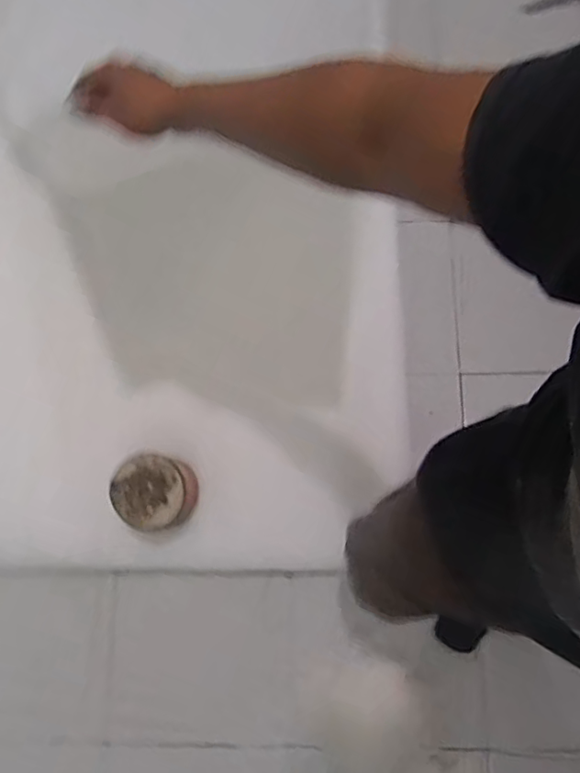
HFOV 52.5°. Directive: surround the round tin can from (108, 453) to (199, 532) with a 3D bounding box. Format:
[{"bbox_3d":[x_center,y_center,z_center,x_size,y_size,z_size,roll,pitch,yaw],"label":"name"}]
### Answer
[{"bbox_3d":[-0.270,0.215,1.206,0.139,0.169,0.154,36,79,11],"label":"round tin can"}]

